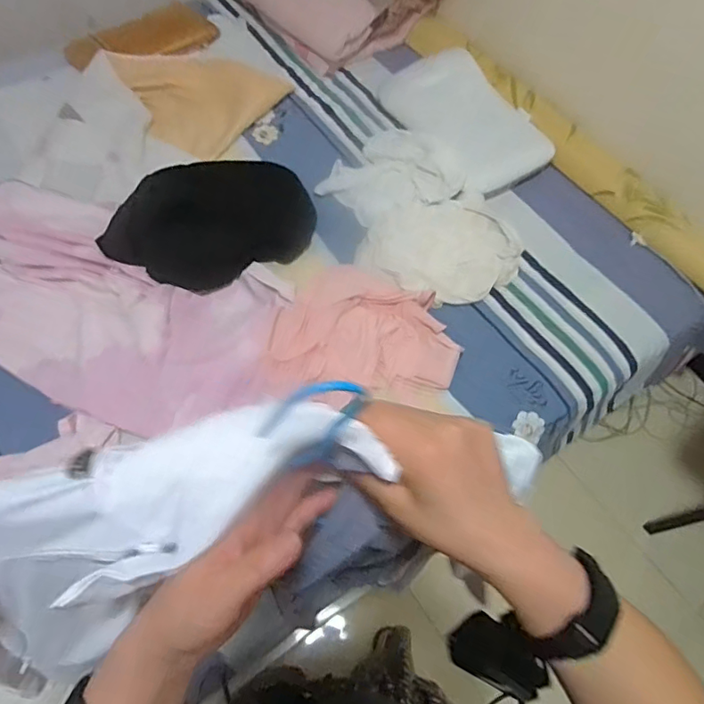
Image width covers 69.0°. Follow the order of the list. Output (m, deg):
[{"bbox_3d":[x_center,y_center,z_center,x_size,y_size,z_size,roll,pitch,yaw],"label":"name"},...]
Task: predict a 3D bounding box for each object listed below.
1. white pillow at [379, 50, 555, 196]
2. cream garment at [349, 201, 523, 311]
[{"bbox_3d":[0.314,-0.650,1.439,0.301,0.095,0.514,-23,66,-15],"label":"white pillow"},{"bbox_3d":[0.213,-0.256,1.210,0.386,0.070,0.272,-3,64,-4],"label":"cream garment"}]

